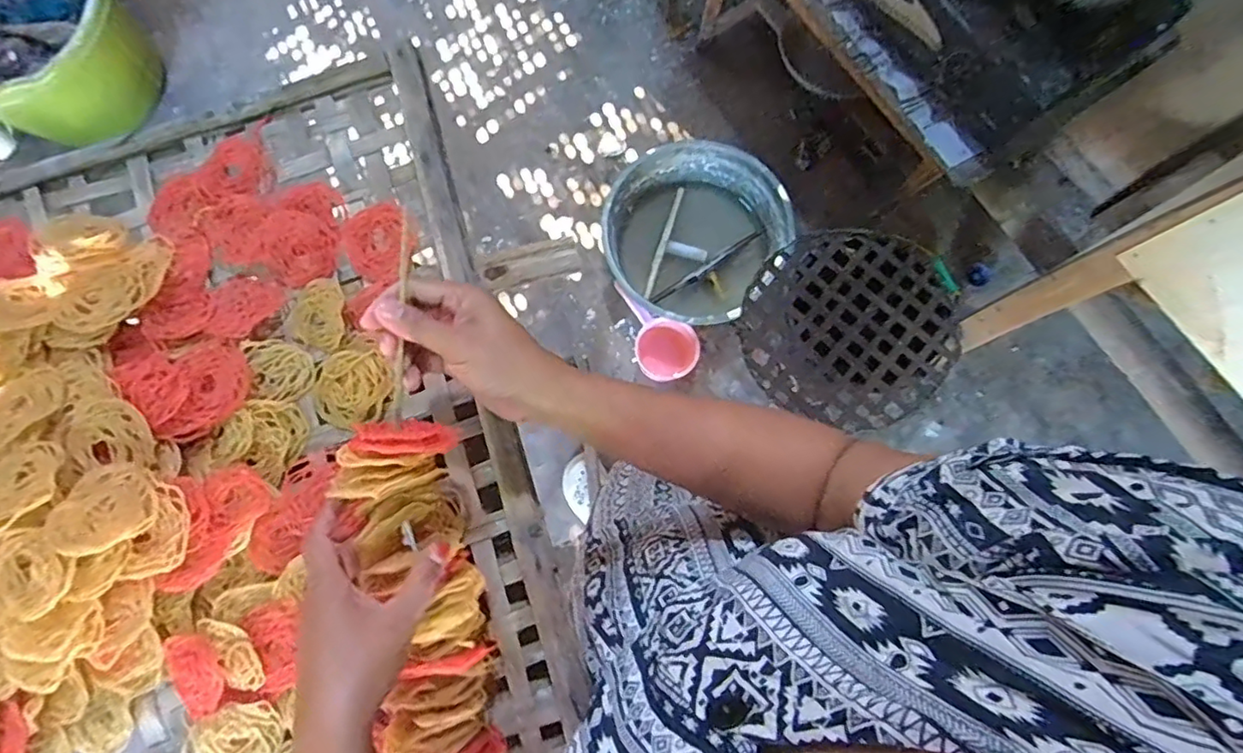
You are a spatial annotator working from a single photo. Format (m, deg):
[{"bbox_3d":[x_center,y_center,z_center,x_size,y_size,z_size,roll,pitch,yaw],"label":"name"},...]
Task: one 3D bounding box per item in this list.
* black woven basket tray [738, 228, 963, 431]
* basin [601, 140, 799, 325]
[{"bbox_3d":[0.434,-0.098,1.175,0.375,0.106,0.354,18,80,4],"label":"black woven basket tray"},{"bbox_3d":[0.147,-0.311,1.373,0.376,0.185,0.388,0,80,0],"label":"basin"}]

